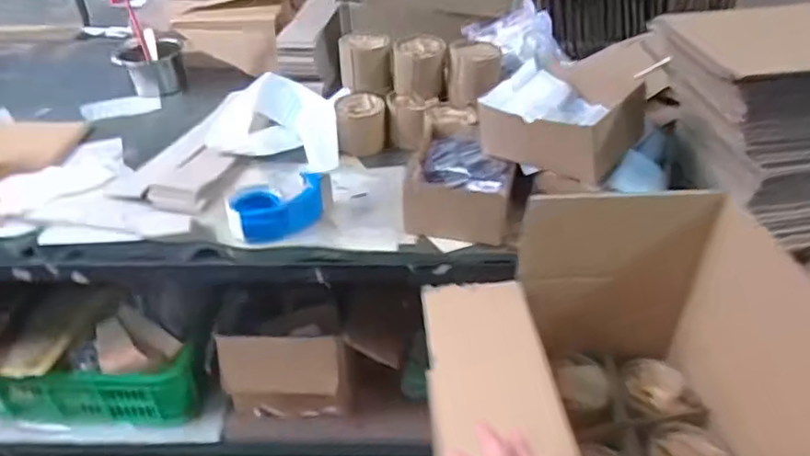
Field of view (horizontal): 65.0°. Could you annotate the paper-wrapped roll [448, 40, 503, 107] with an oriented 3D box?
[{"bbox_3d":[0.120,-0.273,1.106,0.087,0.087,0.076,-7,38,-10],"label":"paper-wrapped roll"}]

